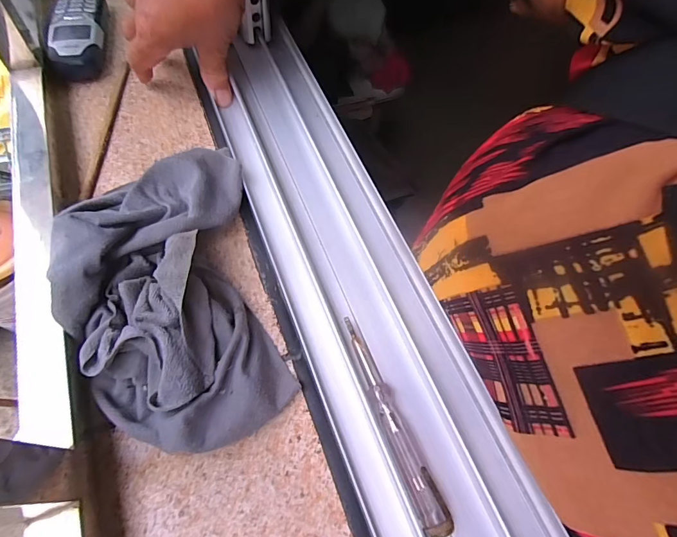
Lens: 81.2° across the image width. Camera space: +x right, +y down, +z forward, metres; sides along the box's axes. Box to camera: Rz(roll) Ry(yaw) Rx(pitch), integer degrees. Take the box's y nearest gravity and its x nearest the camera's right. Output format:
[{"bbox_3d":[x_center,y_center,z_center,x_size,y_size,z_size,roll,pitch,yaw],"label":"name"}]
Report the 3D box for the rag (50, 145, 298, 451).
[{"bbox_3d":[-0.108,0.009,0.253,0.117,0.051,0.206,-16,65,-8],"label":"rag"}]

